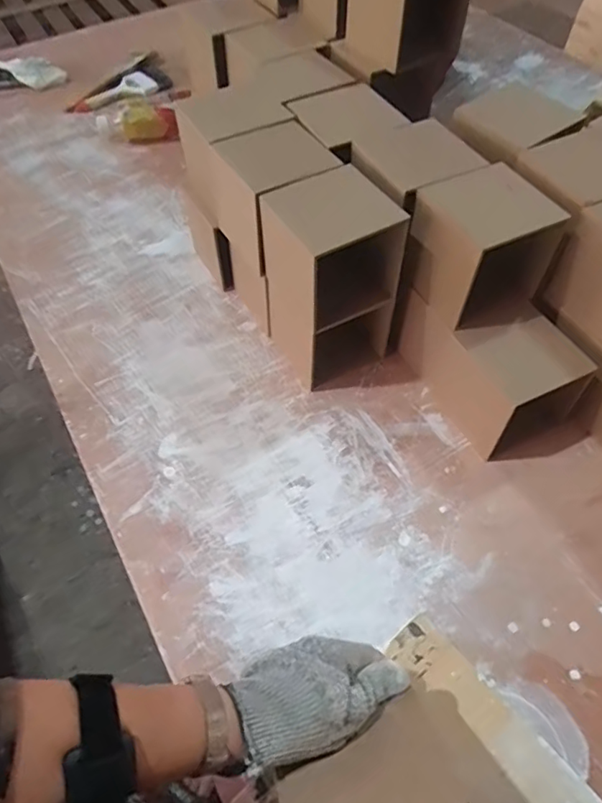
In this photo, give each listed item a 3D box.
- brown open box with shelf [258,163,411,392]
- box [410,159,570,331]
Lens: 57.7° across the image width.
[{"bbox_3d":[0.031,-0.135,0.639,0.111,0.226,0.117,-26,58,-17],"label":"brown open box with shelf"},{"bbox_3d":[0.196,-0.159,0.591,0.116,0.132,0.122,-25,58,-16],"label":"box"}]

